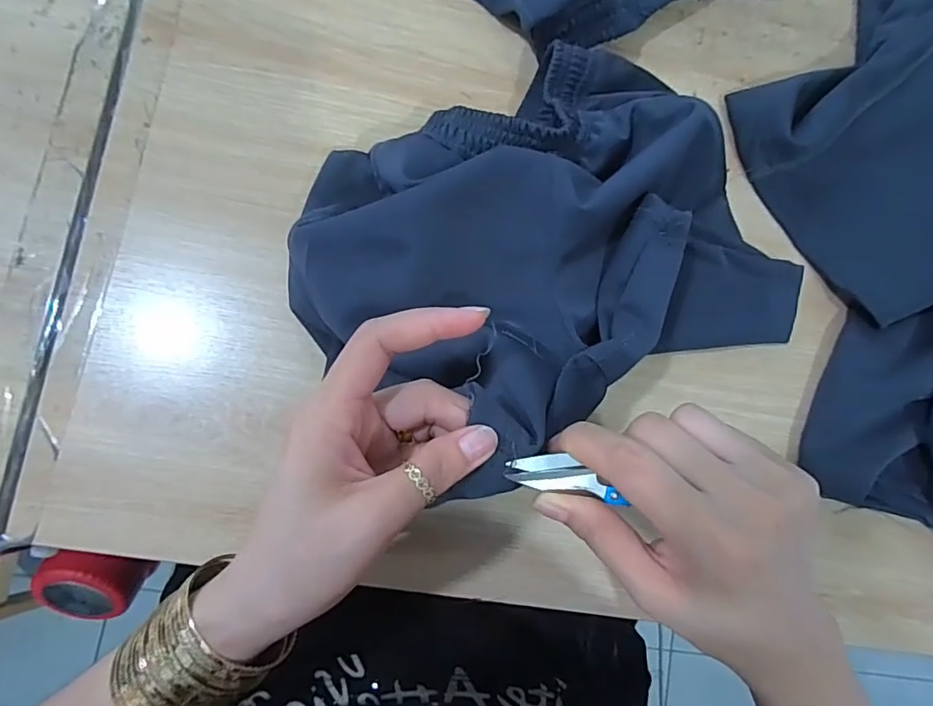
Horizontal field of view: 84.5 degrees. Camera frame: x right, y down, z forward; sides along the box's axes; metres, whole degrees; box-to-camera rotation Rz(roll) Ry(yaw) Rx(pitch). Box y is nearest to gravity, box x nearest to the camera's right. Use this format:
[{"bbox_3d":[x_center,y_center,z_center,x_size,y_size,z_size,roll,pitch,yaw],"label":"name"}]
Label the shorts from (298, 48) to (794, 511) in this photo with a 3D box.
[{"bbox_3d":[0.067,-0.081,0.305,0.311,0.154,0.227,-22,88,-8],"label":"shorts"}]

